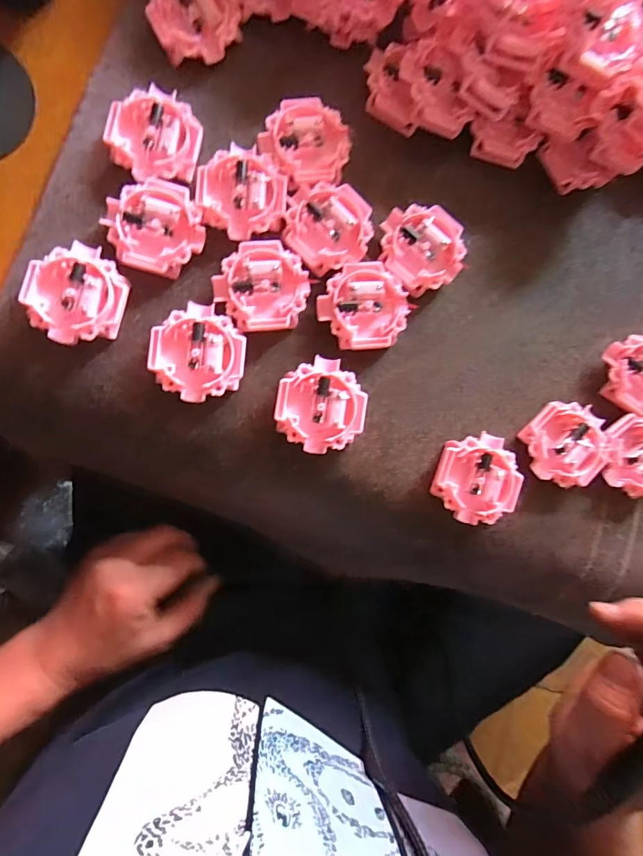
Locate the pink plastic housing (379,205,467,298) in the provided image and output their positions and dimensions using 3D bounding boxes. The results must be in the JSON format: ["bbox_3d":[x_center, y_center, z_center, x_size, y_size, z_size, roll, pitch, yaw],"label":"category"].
[{"bbox_3d":[0.062,-0.114,0.271,0.053,0.015,0.053,1,86,-8],"label":"pink plastic housing"}]

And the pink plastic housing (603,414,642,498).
[{"bbox_3d":[0.210,0.019,0.282,0.051,0.014,0.052,1,86,-8],"label":"pink plastic housing"}]

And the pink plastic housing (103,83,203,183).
[{"bbox_3d":[-0.100,-0.173,0.256,0.051,0.017,0.053,1,86,-8],"label":"pink plastic housing"}]

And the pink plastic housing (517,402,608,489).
[{"bbox_3d":[0.157,0.010,0.276,0.052,0.015,0.052,1,86,-8],"label":"pink plastic housing"}]

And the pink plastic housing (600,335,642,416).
[{"bbox_3d":[0.217,-0.036,0.289,0.051,0.016,0.052,1,86,-8],"label":"pink plastic housing"}]

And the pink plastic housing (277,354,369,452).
[{"bbox_3d":[0.000,-0.014,0.255,0.052,0.016,0.055,8,85,-7],"label":"pink plastic housing"}]

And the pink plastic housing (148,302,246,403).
[{"bbox_3d":[-0.071,-0.043,0.248,0.052,0.017,0.054,1,86,-8],"label":"pink plastic housing"}]

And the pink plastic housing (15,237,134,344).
[{"bbox_3d":[-0.138,-0.075,0.240,0.051,0.014,0.055,12,85,-7],"label":"pink plastic housing"}]

